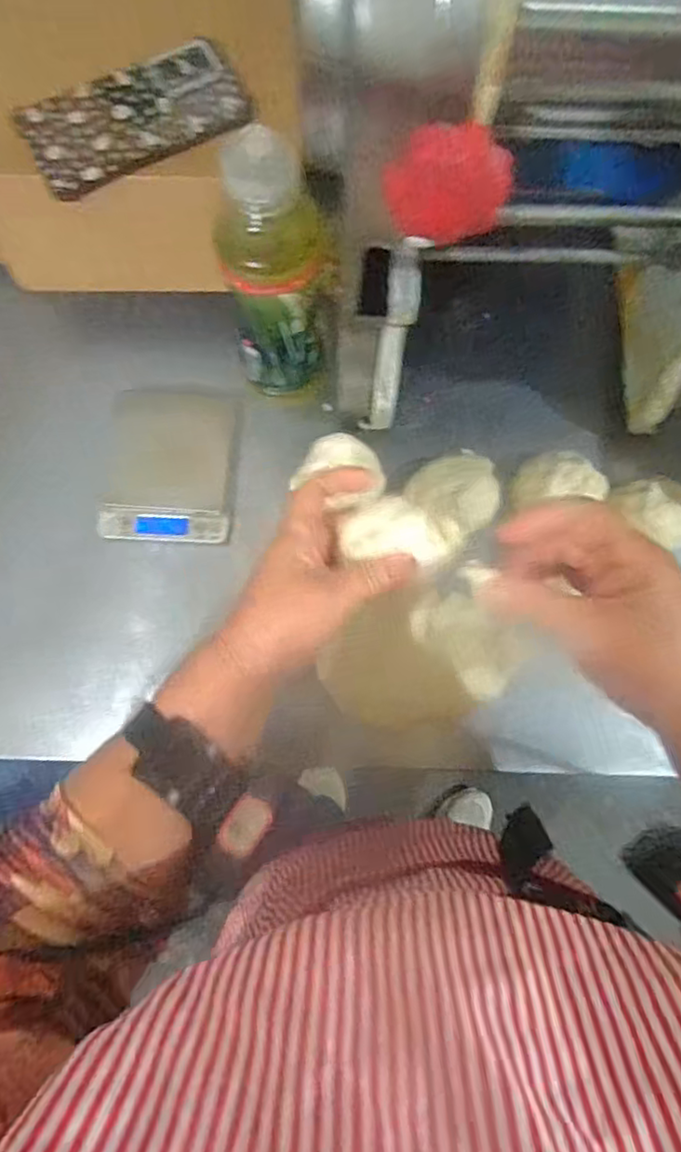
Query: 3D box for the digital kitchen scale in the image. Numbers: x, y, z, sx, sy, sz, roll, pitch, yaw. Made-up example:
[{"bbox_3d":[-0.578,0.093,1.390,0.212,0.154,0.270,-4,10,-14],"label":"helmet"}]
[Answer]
[{"bbox_3d":[-0.144,-0.096,0.537,0.108,0.024,0.139,1,79,-1],"label":"digital kitchen scale"}]

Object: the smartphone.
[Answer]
[{"bbox_3d":[-0.155,-0.351,0.483,0.164,0.009,0.082,-28,81,-6],"label":"smartphone"}]

